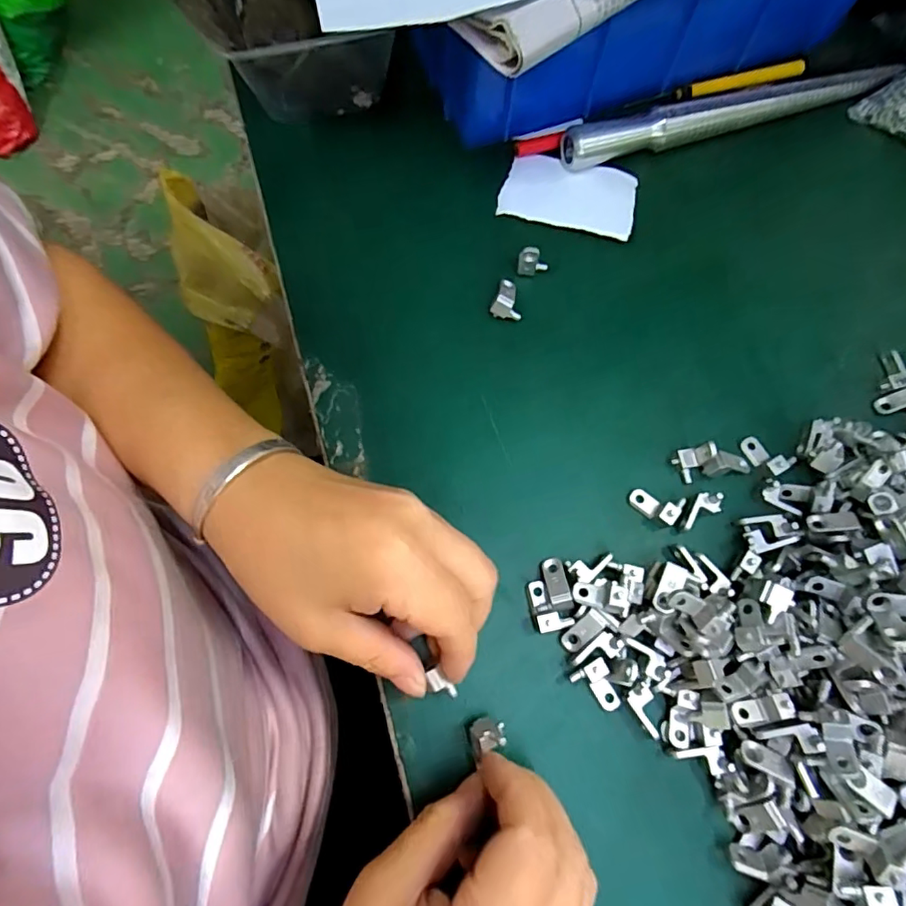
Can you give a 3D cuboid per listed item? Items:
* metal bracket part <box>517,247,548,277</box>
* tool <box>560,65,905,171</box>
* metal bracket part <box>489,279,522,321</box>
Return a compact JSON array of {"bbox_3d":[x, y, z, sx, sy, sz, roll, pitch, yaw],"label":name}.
[{"bbox_3d":[0.046,-0.108,0.302,0.018,0.023,0.006,-5,72,-2],"label":"metal bracket part"},{"bbox_3d":[0.173,-0.209,0.332,0.217,0.023,0.019,-15,73,-6],"label":"tool"},{"bbox_3d":[0.032,-0.086,0.302,0.017,0.013,0.023,19,73,5],"label":"metal bracket part"}]

